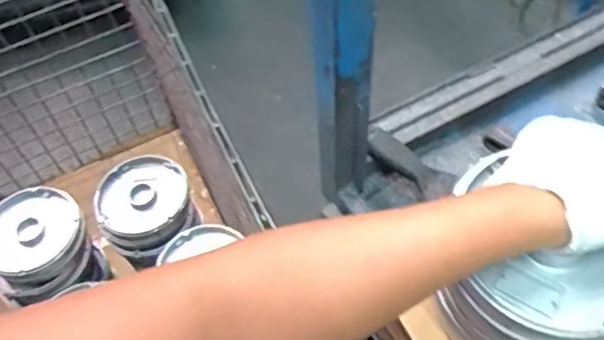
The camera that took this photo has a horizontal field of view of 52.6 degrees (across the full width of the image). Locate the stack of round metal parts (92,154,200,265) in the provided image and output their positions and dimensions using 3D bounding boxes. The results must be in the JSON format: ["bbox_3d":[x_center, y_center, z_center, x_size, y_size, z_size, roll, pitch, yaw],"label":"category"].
[{"bbox_3d":[-0.239,0.047,0.930,0.140,0.055,0.145,-37,61,-20],"label":"stack of round metal parts"}]

